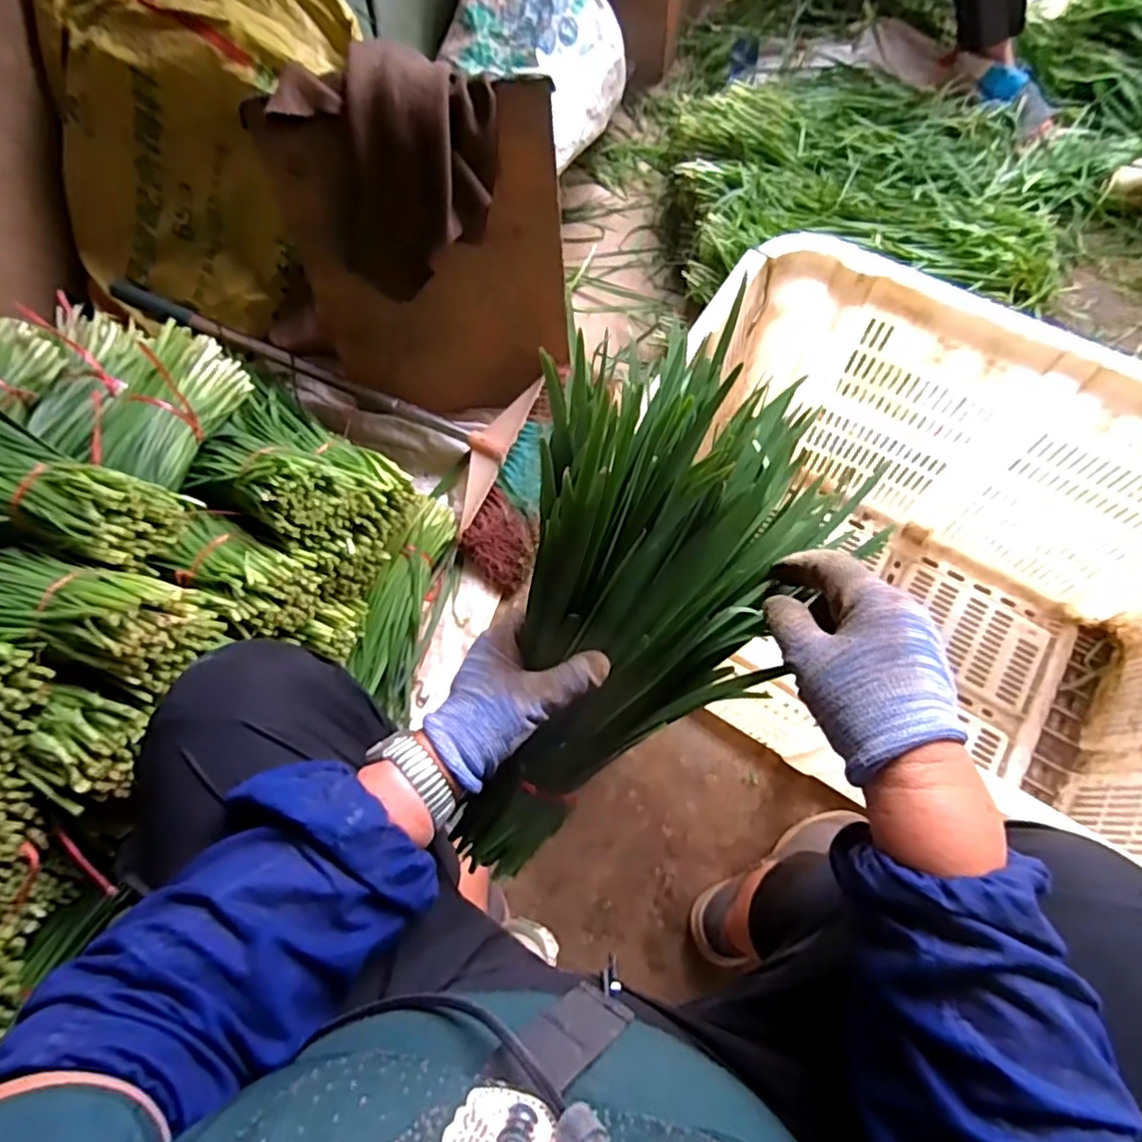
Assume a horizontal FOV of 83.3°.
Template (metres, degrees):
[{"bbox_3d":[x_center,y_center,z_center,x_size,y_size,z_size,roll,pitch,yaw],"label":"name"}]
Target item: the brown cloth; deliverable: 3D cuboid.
[{"bbox_3d":[-0.212,-0.474,0.767,0.279,0.256,0.062,-23,48,17],"label":"brown cloth"}]

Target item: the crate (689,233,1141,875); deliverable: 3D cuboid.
[{"bbox_3d":[0.402,0.013,0.738,0.655,0.374,0.421,33,73,14],"label":"crate"}]

